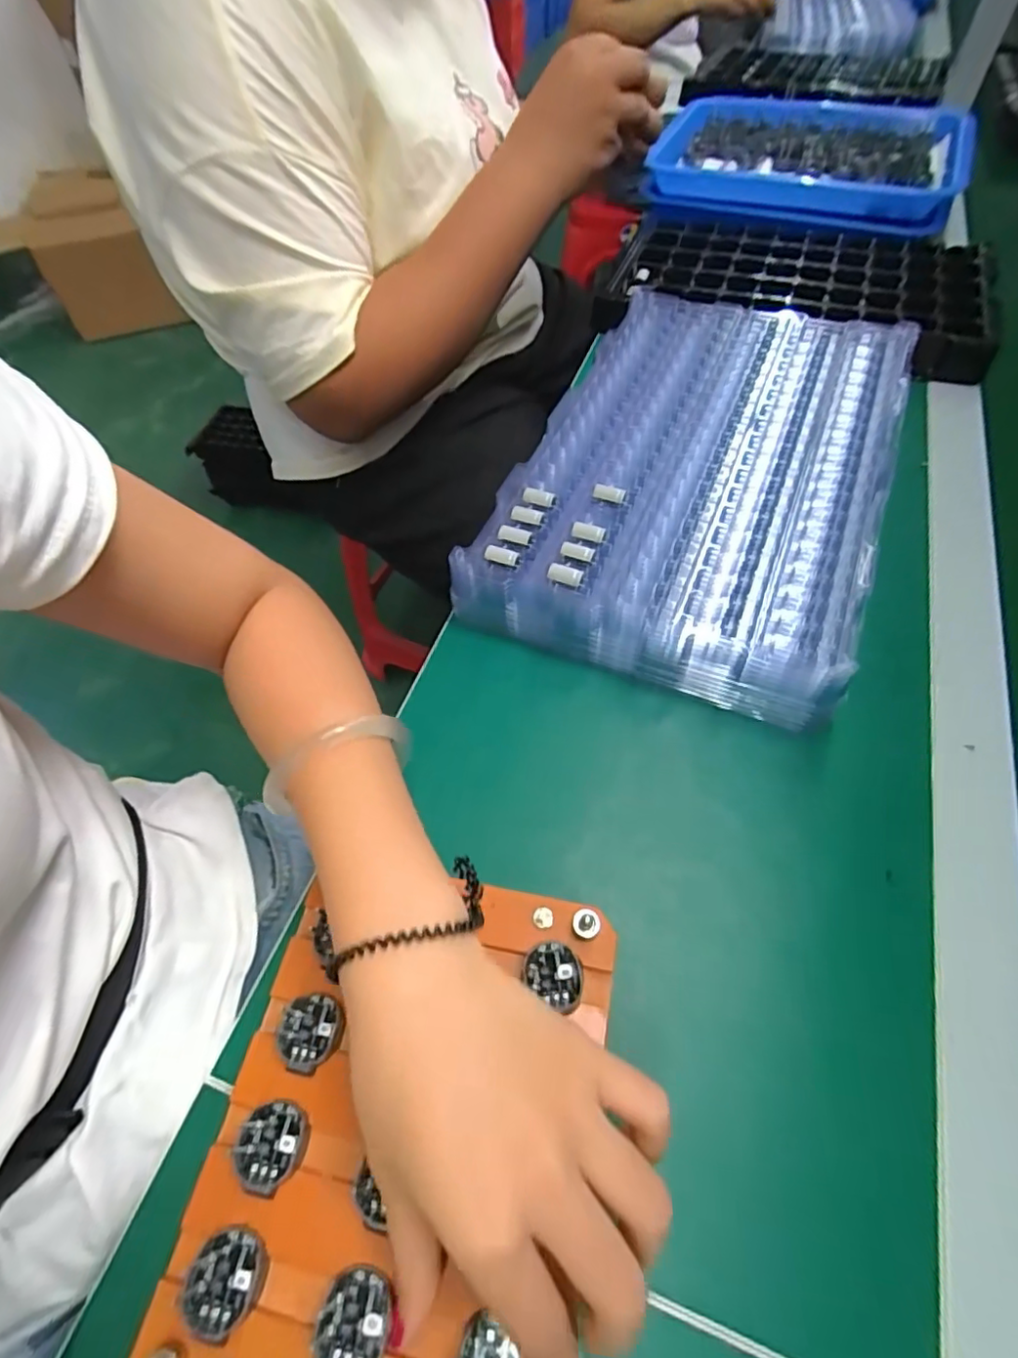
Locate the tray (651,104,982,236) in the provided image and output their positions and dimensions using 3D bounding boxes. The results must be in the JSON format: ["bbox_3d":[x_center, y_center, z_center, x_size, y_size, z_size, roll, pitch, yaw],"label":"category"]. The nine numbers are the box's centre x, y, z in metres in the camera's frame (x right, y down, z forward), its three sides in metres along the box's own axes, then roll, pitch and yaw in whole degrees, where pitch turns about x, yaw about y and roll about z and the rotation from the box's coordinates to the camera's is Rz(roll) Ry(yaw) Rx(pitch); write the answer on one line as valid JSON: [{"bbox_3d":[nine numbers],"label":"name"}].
[{"bbox_3d":[0.335,-0.601,0.701,0.339,0.045,0.284,17,59,13],"label":"tray"}]

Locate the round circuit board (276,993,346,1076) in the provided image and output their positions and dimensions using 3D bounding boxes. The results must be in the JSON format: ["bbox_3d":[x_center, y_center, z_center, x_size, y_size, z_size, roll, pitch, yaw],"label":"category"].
[{"bbox_3d":[-0.087,0.152,0.261,0.027,0.004,0.029,-1,58,2],"label":"round circuit board"}]

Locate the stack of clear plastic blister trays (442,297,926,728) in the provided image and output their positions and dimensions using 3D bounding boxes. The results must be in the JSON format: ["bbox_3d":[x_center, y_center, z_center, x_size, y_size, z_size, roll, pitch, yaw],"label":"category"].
[{"bbox_3d":[0.144,-0.158,0.442,0.235,0.045,0.373,21,62,15],"label":"stack of clear plastic blister trays"}]

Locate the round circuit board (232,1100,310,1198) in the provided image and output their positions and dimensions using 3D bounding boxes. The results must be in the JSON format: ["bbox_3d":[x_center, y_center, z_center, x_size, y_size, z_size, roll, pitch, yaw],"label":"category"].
[{"bbox_3d":[-0.094,0.184,0.240,0.028,0.004,0.028,-1,58,2],"label":"round circuit board"}]

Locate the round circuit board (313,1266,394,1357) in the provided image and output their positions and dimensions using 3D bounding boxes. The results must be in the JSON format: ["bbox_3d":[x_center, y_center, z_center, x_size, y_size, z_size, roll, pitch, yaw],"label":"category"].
[{"bbox_3d":[-0.055,0.224,0.210,0.025,0.005,0.028,-6,58,-1],"label":"round circuit board"}]

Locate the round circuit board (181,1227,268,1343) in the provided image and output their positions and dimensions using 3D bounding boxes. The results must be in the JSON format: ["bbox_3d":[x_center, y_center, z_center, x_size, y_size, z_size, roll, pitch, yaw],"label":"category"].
[{"bbox_3d":[-0.103,0.218,0.218,0.027,0.006,0.028,-1,58,2],"label":"round circuit board"}]

